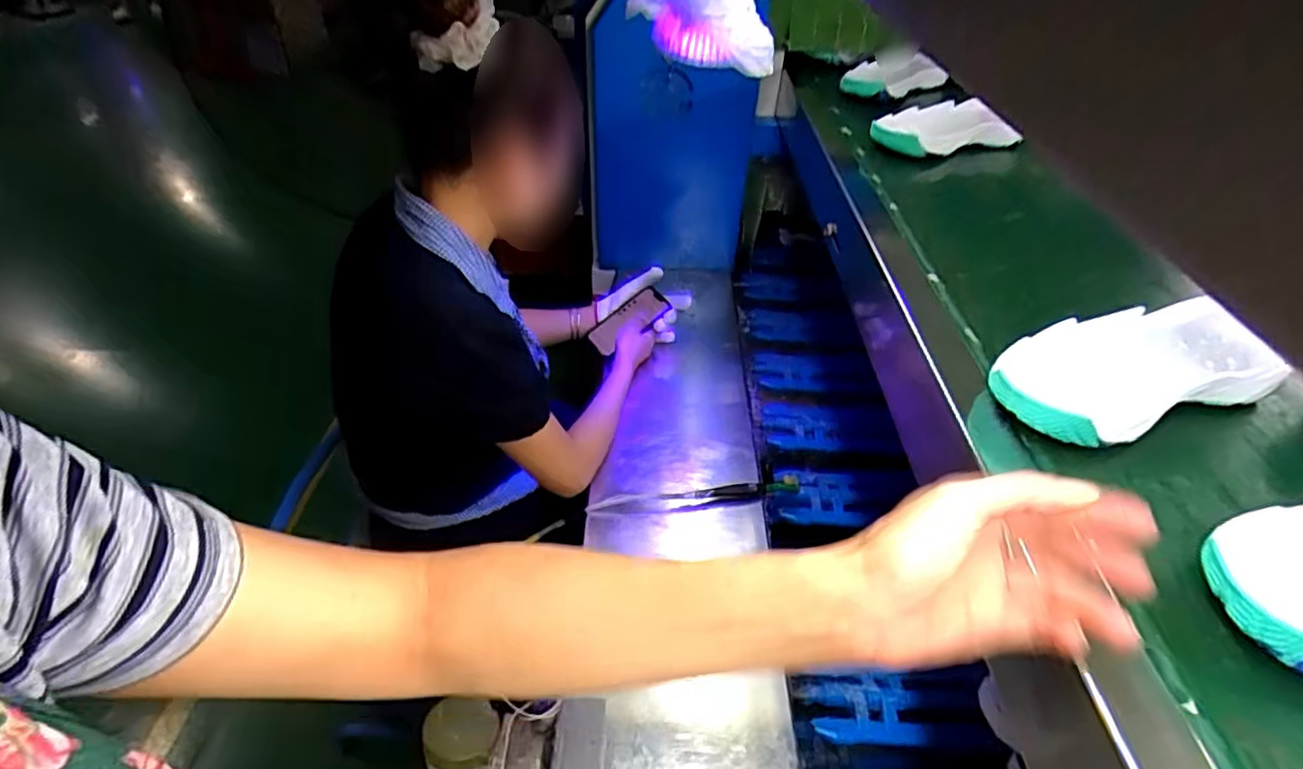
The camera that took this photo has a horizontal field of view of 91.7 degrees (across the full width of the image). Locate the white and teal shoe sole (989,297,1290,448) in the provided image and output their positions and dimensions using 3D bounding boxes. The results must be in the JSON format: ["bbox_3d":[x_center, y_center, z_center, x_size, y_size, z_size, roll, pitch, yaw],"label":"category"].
[{"bbox_3d":[0.340,-0.008,0.450,0.233,0.041,0.090,-13,46,-15],"label":"white and teal shoe sole"}]

